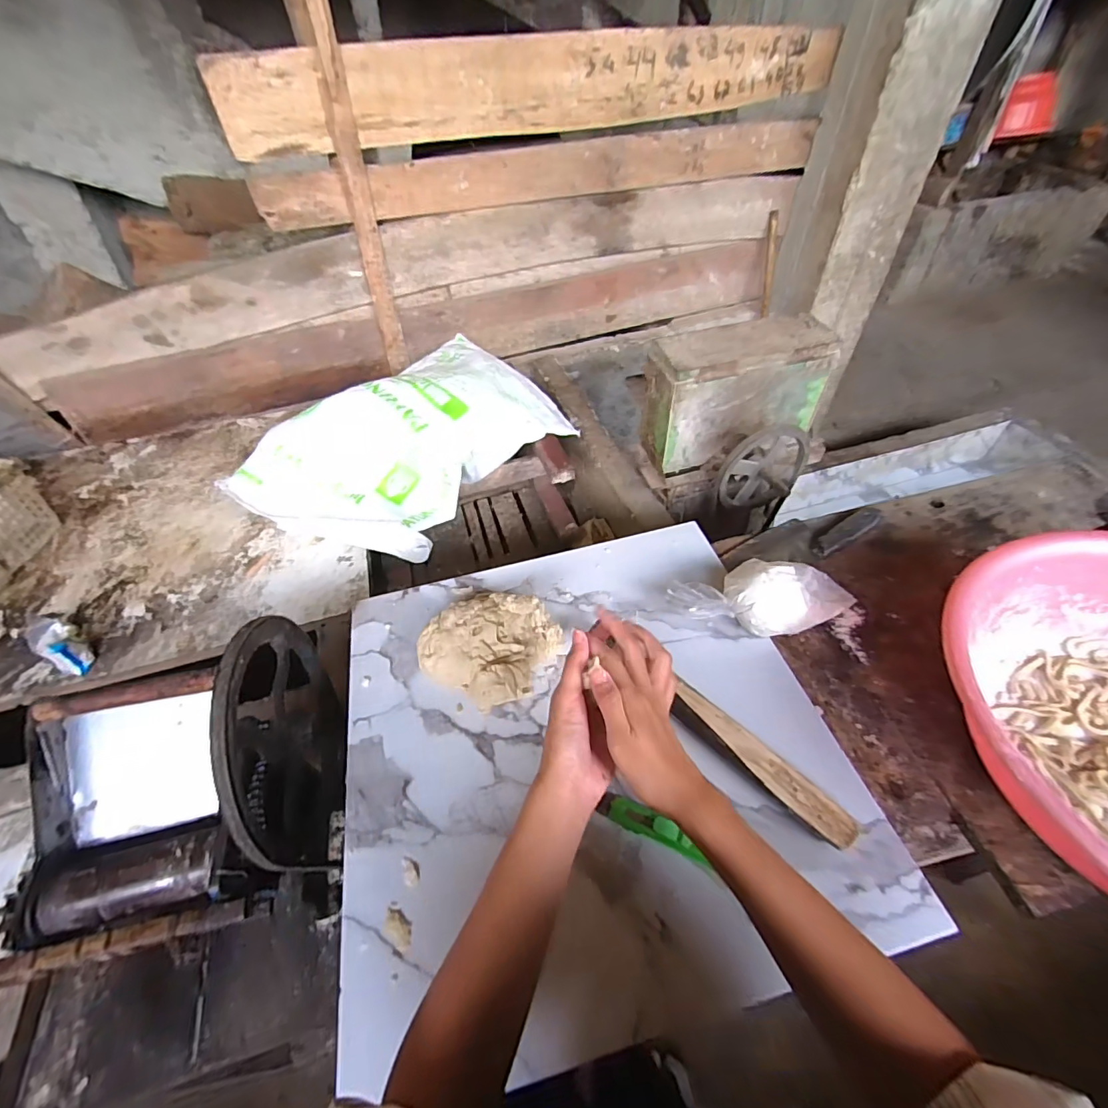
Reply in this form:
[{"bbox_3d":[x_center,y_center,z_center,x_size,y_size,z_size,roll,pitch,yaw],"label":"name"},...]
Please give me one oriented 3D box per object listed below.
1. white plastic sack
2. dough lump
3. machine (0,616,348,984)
[{"bbox_3d":[-0.298,-0.244,1.102,0.419,0.209,0.650,27,54,23],"label":"white plastic sack"},{"bbox_3d":[-0.074,0.100,0.579,0.137,0.073,0.132,-1,48,1],"label":"dough lump"},{"bbox_3d":[-0.392,0.242,0.528,0.255,0.258,0.286,-14,49,-10],"label":"machine"}]

